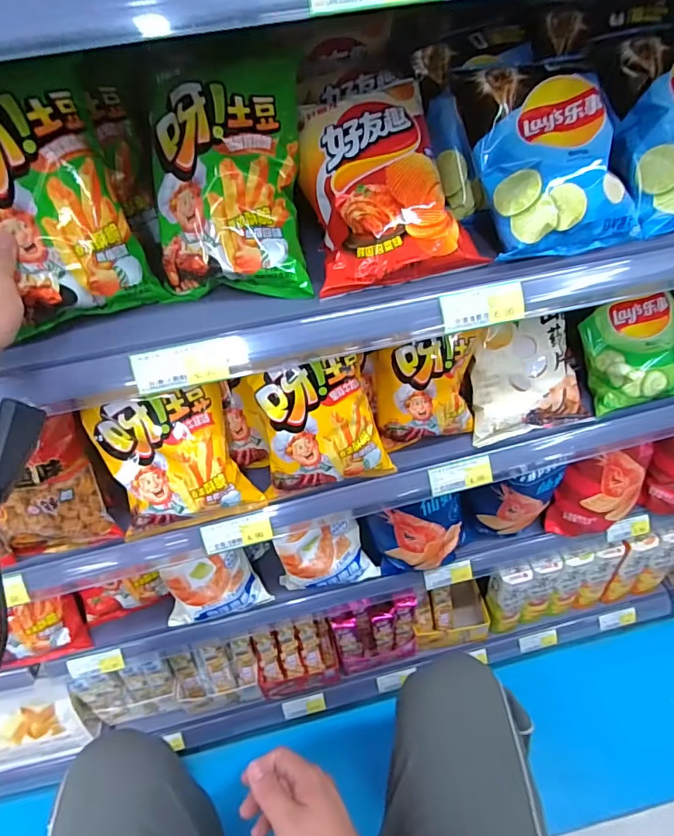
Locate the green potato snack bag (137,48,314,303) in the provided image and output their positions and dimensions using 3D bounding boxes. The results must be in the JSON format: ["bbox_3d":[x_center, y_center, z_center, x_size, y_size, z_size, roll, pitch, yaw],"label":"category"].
[{"bbox_3d":[-0.104,-0.224,0.455,0.140,0.211,0.042,-1,9,-1],"label":"green potato snack bag"}]

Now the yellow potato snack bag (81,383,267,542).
[{"bbox_3d":[-0.185,0.052,0.556,0.158,0.170,0.055,-12,15,-1],"label":"yellow potato snack bag"}]

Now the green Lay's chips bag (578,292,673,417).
[{"bbox_3d":[0.410,-0.088,0.652,0.138,0.055,0.140,-11,82,5],"label":"green Lay's chips bag"}]

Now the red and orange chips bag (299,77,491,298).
[{"bbox_3d":[0.046,-0.233,0.481,0.156,0.060,0.212,-11,79,-1],"label":"red and orange chips bag"}]

